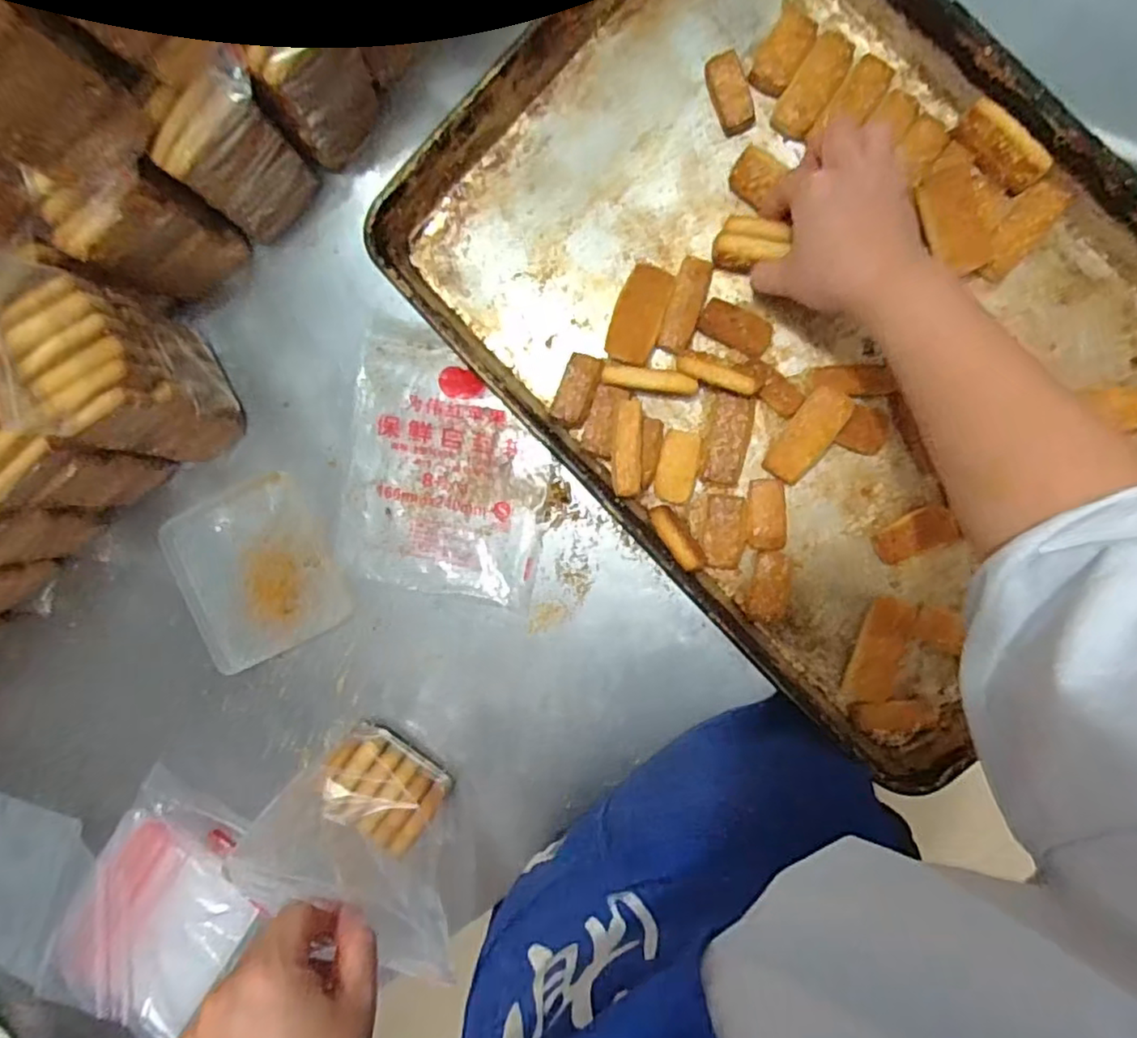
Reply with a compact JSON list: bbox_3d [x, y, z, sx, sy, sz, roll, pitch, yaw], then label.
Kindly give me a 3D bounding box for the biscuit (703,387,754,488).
[{"bbox_3d":[0.124,-0.063,0.497,0.035,0.016,0.072,2,93,8],"label":"biscuit"}]

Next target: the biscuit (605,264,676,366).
[{"bbox_3d":[0.054,-0.156,0.495,0.038,0.019,0.072,18,95,7],"label":"biscuit"}]

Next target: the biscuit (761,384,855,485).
[{"bbox_3d":[0.179,-0.063,0.480,0.035,0.010,0.074,35,111,5],"label":"biscuit"}]

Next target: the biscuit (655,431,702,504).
[{"bbox_3d":[0.085,-0.041,0.503,0.029,0.014,0.055,11,95,7],"label":"biscuit"}]

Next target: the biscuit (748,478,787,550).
[{"bbox_3d":[0.154,-0.003,0.500,0.030,0.018,0.054,-6,92,8],"label":"biscuit"}]

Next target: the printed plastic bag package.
[{"bbox_3d":[-0.100,-0.045,0.534,0.169,0.010,0.212,9,94,7],"label":"printed plastic bag package"}]

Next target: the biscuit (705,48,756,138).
[{"bbox_3d":[0.121,-0.322,0.482,0.026,0.014,0.056,-18,90,9],"label":"biscuit"}]

